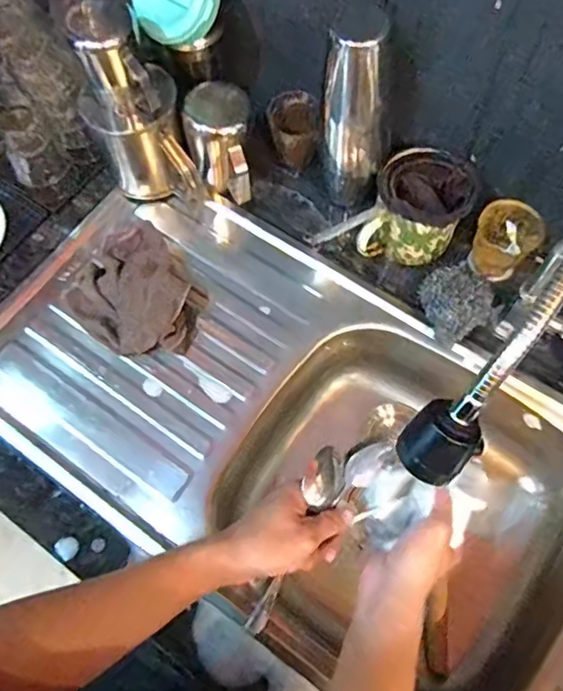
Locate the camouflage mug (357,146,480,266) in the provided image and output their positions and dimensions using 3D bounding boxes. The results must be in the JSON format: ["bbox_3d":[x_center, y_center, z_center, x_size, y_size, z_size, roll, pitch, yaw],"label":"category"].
[{"bbox_3d":[0.163,-0.156,0.678,0.106,0.097,0.119,19,68,9],"label":"camouflage mug"}]

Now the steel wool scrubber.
[{"bbox_3d":[0.204,-0.052,0.659,0.074,0.034,0.085,-18,67,-6],"label":"steel wool scrubber"}]

